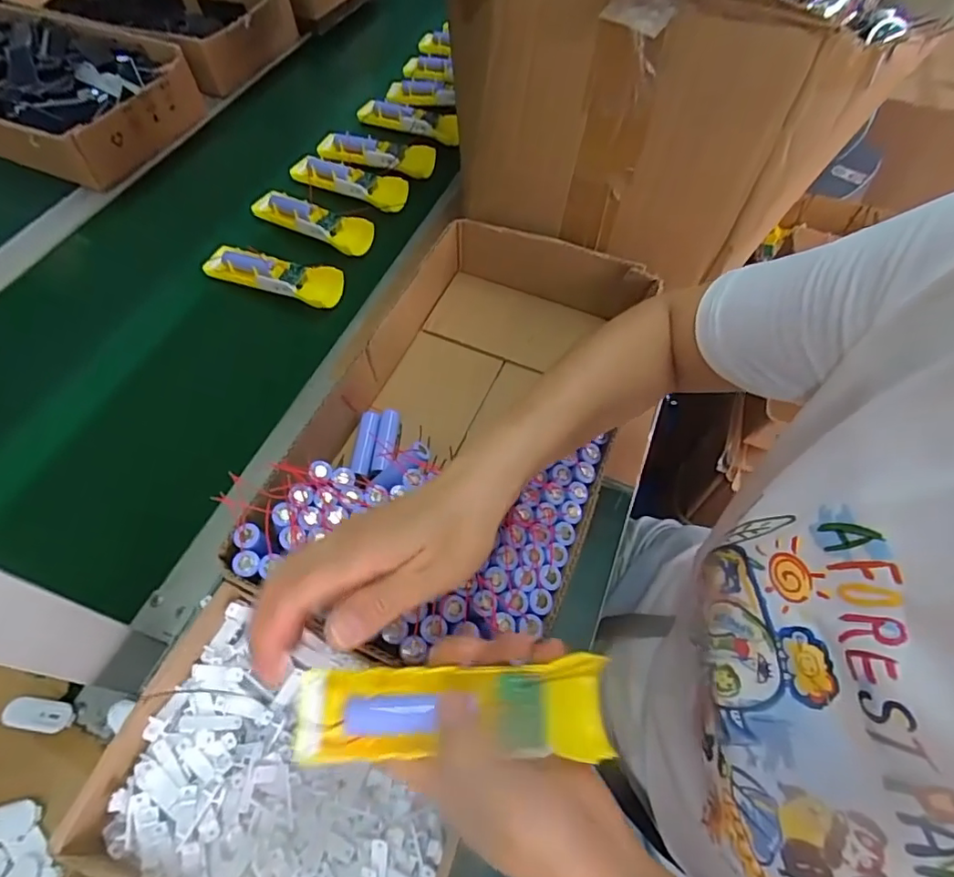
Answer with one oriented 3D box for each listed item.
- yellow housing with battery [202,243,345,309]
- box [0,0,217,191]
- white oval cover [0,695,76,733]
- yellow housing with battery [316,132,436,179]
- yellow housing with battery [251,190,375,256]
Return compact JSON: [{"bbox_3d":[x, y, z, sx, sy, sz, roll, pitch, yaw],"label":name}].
[{"bbox_3d":[-0.233,-0.188,0.628,0.167,0.025,0.045,15,61,8],"label":"yellow housing with battery"},{"bbox_3d":[-0.594,-0.474,0.737,0.385,0.081,0.223,22,62,12],"label":"box"},{"bbox_3d":[-0.318,0.200,0.396,0.050,0.006,0.021,7,60,3],"label":"white oval cover"},{"bbox_3d":[-0.139,-0.390,0.742,0.165,0.025,0.038,14,60,7],"label":"yellow housing with battery"},{"bbox_3d":[-0.202,-0.272,0.678,0.161,0.028,0.046,24,62,13],"label":"yellow housing with battery"}]

